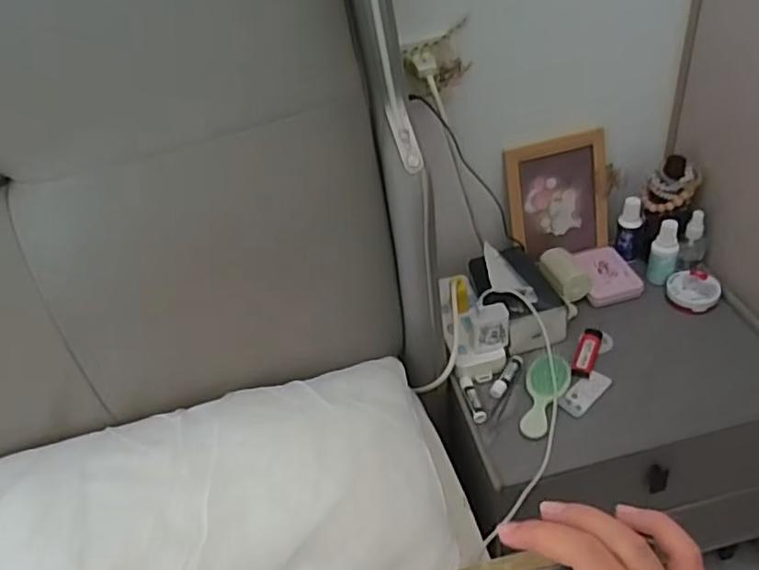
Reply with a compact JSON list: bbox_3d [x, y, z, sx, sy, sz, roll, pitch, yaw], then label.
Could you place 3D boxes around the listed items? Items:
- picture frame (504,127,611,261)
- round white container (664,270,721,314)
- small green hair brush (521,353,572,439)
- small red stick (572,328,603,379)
[{"bbox_3d":[0.267,-0.128,0.959,0.153,0.178,0.024,-12,23,-6],"label":"picture frame"},{"bbox_3d":[0.447,0.008,0.916,0.068,0.021,0.074,-5,41,5],"label":"round white container"},{"bbox_3d":[0.210,0.137,0.814,0.051,0.027,0.121,8,44,19],"label":"small green hair brush"},{"bbox_3d":[0.280,0.090,0.867,0.025,0.014,0.089,13,46,24],"label":"small red stick"}]

